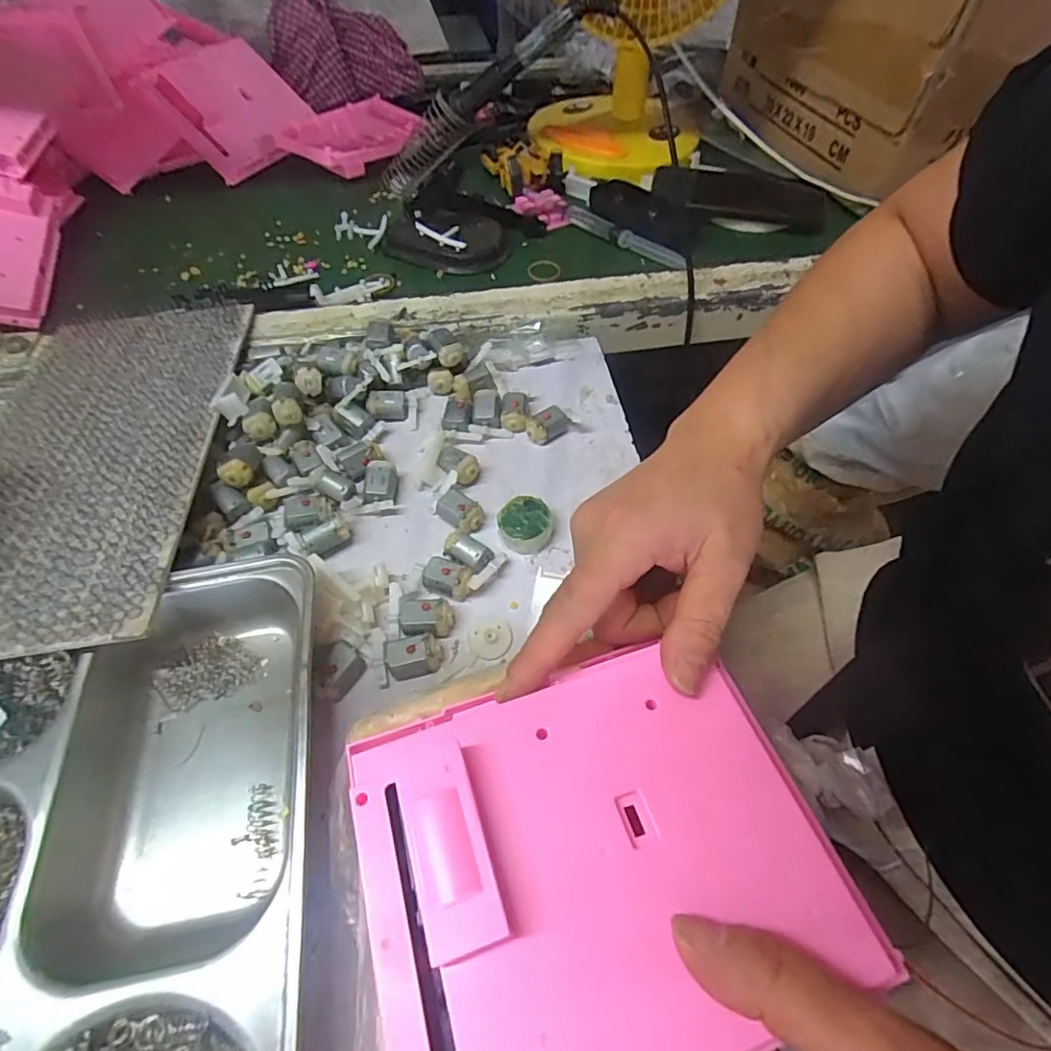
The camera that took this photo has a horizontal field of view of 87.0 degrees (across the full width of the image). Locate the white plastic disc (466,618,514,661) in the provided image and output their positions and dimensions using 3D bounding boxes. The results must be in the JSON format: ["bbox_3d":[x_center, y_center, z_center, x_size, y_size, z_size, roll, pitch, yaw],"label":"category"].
[{"bbox_3d":[-0.019,0.061,0.303,0.023,0.006,0.022,-1,56,1],"label":"white plastic disc"}]

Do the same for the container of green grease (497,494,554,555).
[{"bbox_3d":[0.000,-0.001,0.340,0.031,0.017,0.031,-1,56,1],"label":"container of green grease"}]

